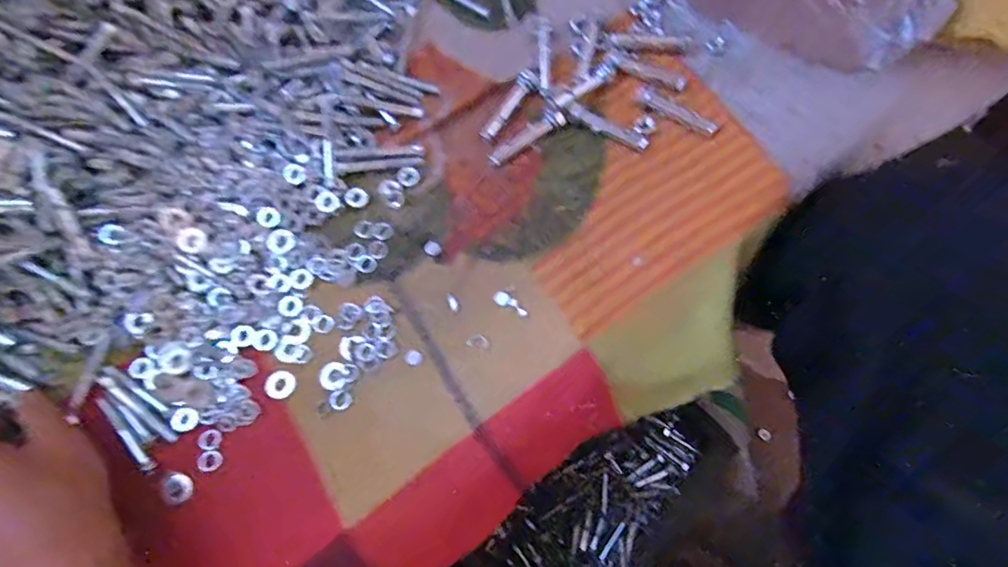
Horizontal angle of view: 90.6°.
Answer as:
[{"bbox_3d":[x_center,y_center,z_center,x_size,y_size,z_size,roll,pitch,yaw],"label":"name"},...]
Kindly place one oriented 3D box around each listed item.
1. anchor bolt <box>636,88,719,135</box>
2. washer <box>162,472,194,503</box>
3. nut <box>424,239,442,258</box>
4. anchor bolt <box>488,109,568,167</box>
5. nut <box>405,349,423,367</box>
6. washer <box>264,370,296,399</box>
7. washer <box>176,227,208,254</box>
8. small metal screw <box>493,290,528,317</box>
[{"bbox_3d":[0.115,-0.115,0.333,0.056,0.005,0.011,35,80,8],"label":"anchor bolt"},{"bbox_3d":[-0.189,0.118,0.288,0.015,0.005,0.017,-18,77,-3],"label":"washer"},{"bbox_3d":[-0.045,-0.023,0.320,0.010,0.004,0.013,-40,79,-8],"label":"nut"},{"bbox_3d":[0.015,-0.098,0.334,0.057,0.008,0.011,-33,79,-6],"label":"anchor bolt"},{"bbox_3d":[-0.054,0.045,0.301,0.011,0.004,0.010,0,77,1],"label":"nut"},{"bbox_3d":[-0.137,0.062,0.304,0.018,0.004,0.017,0,77,1],"label":"washer"},{"bbox_3d":[-0.202,-0.028,0.323,0.019,0.004,0.016,7,77,3],"label":"washer"},{"bbox_3d":[0.004,0.012,0.306,0.023,0.004,0.008,35,80,8],"label":"small metal screw"}]

